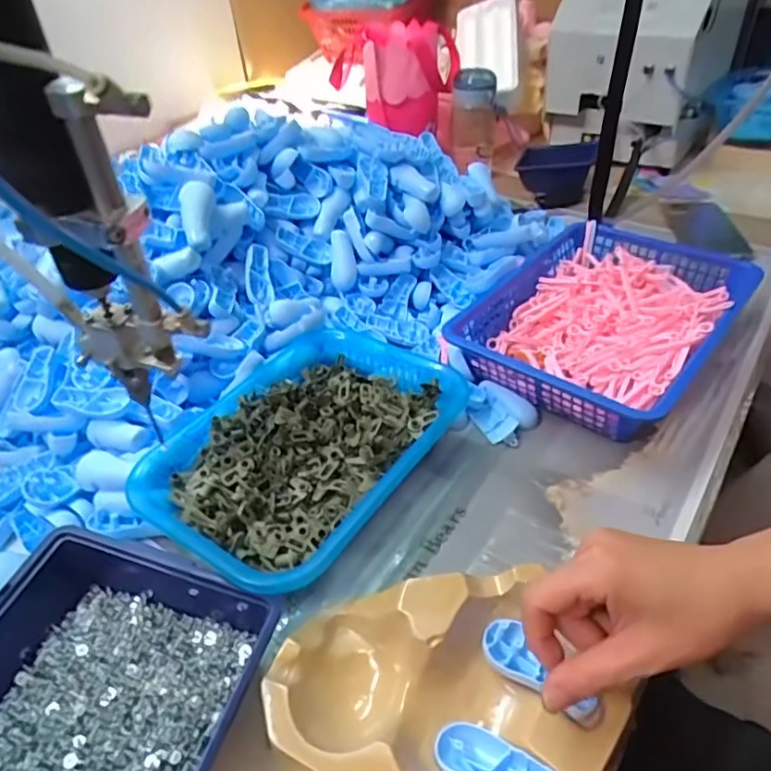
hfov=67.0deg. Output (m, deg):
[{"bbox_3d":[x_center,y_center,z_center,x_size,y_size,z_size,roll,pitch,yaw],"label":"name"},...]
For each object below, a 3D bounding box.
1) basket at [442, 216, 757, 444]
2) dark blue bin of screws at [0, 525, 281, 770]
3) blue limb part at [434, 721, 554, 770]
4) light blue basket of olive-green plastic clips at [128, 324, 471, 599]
[{"bbox_3d":[0.219,-0.070,0.592,0.212,0.060,0.286,27,50,31],"label":"basket"},{"bbox_3d":[-0.171,0.175,0.348,0.182,0.069,0.145,8,42,14],"label":"dark blue bin of screws"},{"bbox_3d":[0.060,0.204,0.311,0.066,0.015,0.029,16,45,22],"label":"blue limb part"},{"bbox_3d":[-0.065,0.048,0.492,0.189,0.054,0.266,23,48,28],"label":"light blue basket of olive-green plastic clips"}]

